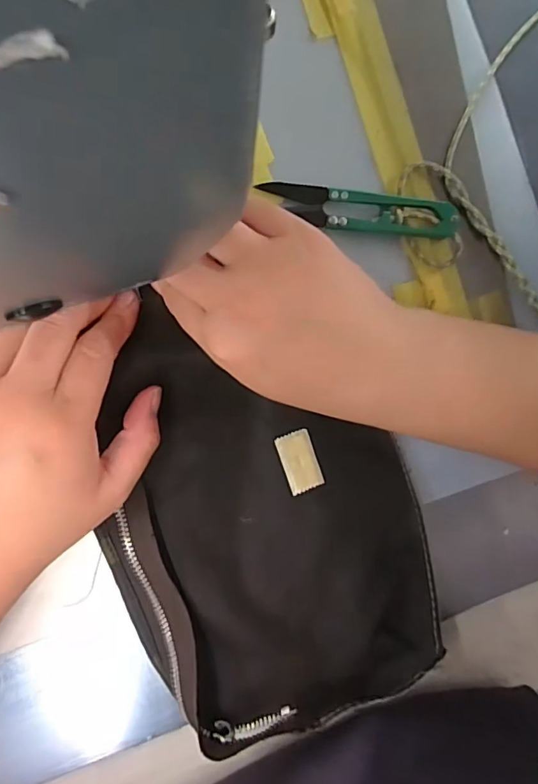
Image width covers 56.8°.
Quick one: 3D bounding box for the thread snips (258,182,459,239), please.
[{"bbox_3d":[0.048,-0.096,0.261,0.101,0.012,0.022,6,90,-5],"label":"thread snips"}]

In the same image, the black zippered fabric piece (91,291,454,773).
[{"bbox_3d":[-0.004,0.062,0.256,0.154,0.021,0.214,-15,92,-5],"label":"black zippered fabric piece"}]

